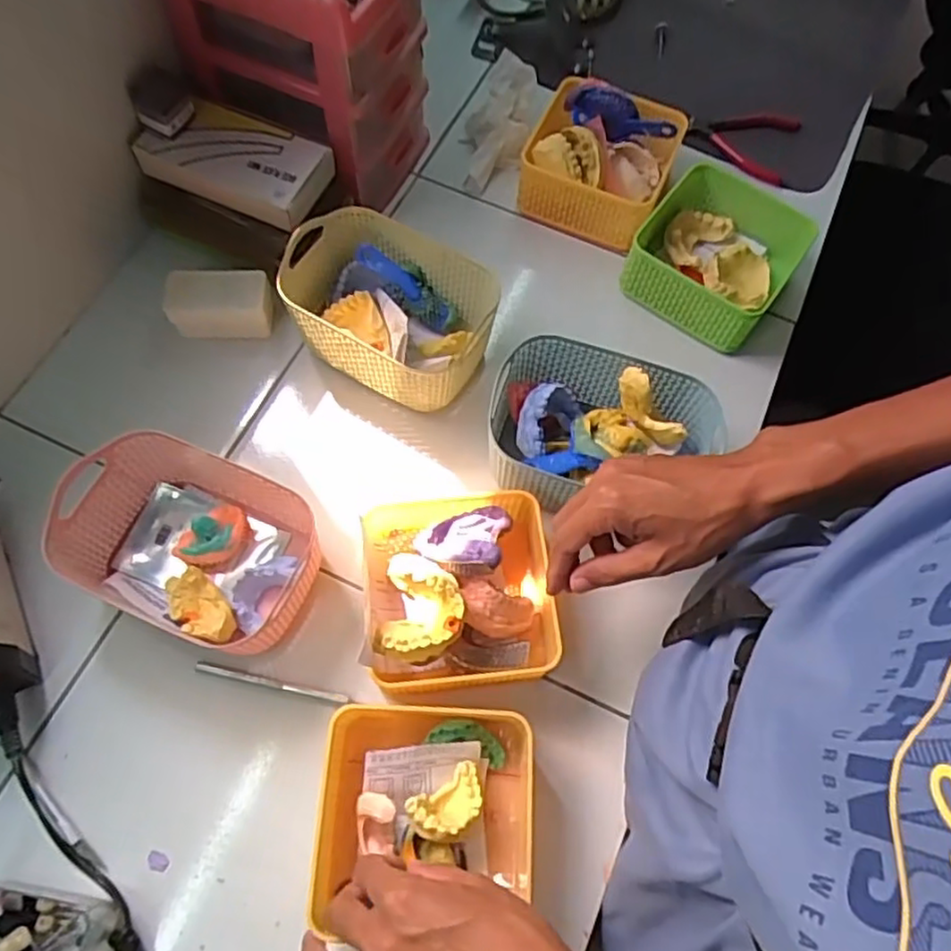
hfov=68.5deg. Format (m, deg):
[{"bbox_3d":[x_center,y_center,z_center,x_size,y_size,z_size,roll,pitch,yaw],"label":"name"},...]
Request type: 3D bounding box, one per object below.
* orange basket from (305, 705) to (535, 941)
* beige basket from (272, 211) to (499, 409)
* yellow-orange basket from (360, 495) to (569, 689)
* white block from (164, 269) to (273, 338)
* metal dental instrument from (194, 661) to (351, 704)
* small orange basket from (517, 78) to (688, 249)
[{"bbox_3d":[-0.030,0.216,0.456,0.139,0.055,0.125,2,67,-2],"label":"orange basket"},{"bbox_3d":[-0.072,-0.136,0.593,0.167,0.087,0.116,29,68,9],"label":"beige basket"},{"bbox_3d":[-0.012,0.080,0.504,0.131,0.076,0.126,-5,67,-5],"label":"yellow-orange basket"},{"bbox_3d":[-0.222,-0.148,0.614,0.091,0.050,0.048,-1,67,-4],"label":"white block"},{"bbox_3d":[-0.148,0.151,0.508,0.113,0.004,0.007,12,67,2],"label":"metal dental instrument"},{"bbox_3d":[0.120,-0.304,0.677,0.133,0.078,0.131,24,68,7],"label":"small orange basket"}]

